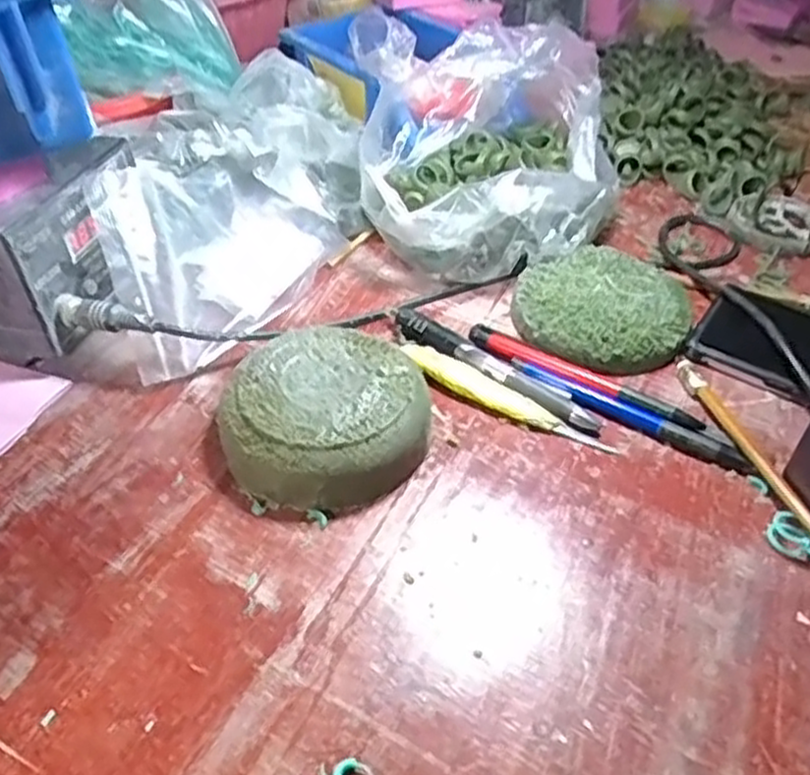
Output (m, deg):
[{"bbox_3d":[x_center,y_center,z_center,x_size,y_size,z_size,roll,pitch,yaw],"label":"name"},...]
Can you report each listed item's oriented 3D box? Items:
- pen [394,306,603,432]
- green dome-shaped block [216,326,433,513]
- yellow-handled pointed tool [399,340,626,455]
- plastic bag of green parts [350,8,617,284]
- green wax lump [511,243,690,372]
[{"bbox_3d":[0.049,-0.012,0.447,0.138,0.012,0.018,29,49,26],"label":"pen"},{"bbox_3d":[-0.040,0.015,0.397,0.103,0.036,0.096,-32,53,-31],"label":"green dome-shaped block"},{"bbox_3d":[0.052,0.006,0.431,0.132,0.011,0.019,28,49,25],"label":"yellow-handled pointed tool"},{"bbox_3d":[0.058,-0.173,0.549,0.175,0.111,0.201,0,43,-2],"label":"plastic bag of green parts"},{"bbox_3d":[0.123,-0.051,0.482,0.103,0.022,0.098,1,43,-1],"label":"green wax lump"}]

